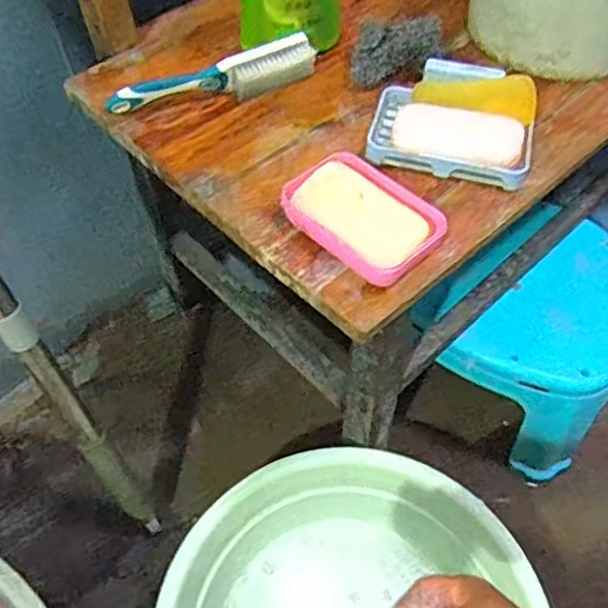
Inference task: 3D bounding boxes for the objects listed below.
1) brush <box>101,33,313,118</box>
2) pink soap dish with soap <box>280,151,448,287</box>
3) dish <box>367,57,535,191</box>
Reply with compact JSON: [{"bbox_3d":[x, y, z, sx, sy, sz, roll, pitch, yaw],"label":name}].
[{"bbox_3d":[-0.077,-0.195,0.547,0.186,0.029,0.030,-20,56,-15],"label":"brush"},{"bbox_3d":[0.041,-0.064,0.456,0.107,0.037,0.067,38,61,24],"label":"pink soap dish with soap"},{"bbox_3d":[0.121,-0.149,0.513,0.124,0.048,0.093,11,54,8],"label":"dish"}]

